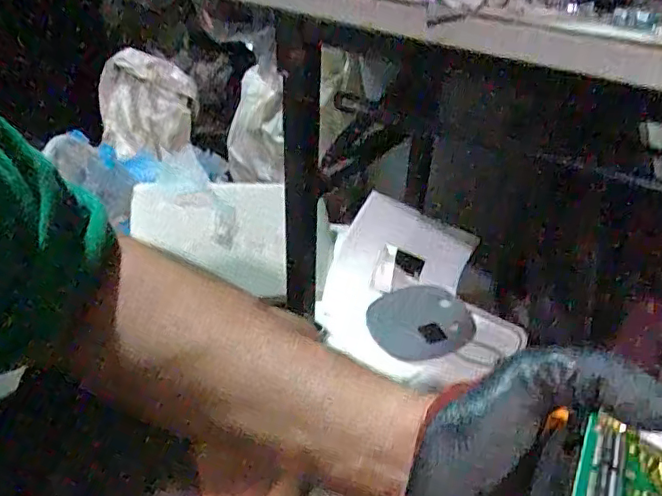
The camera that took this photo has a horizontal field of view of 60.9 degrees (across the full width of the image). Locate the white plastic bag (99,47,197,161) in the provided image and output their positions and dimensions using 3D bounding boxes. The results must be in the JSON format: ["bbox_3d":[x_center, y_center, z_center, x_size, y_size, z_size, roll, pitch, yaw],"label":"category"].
[{"bbox_3d":[-0.420,-0.328,1.301,0.220,0.199,0.136,-13,37,-18],"label":"white plastic bag"}]

